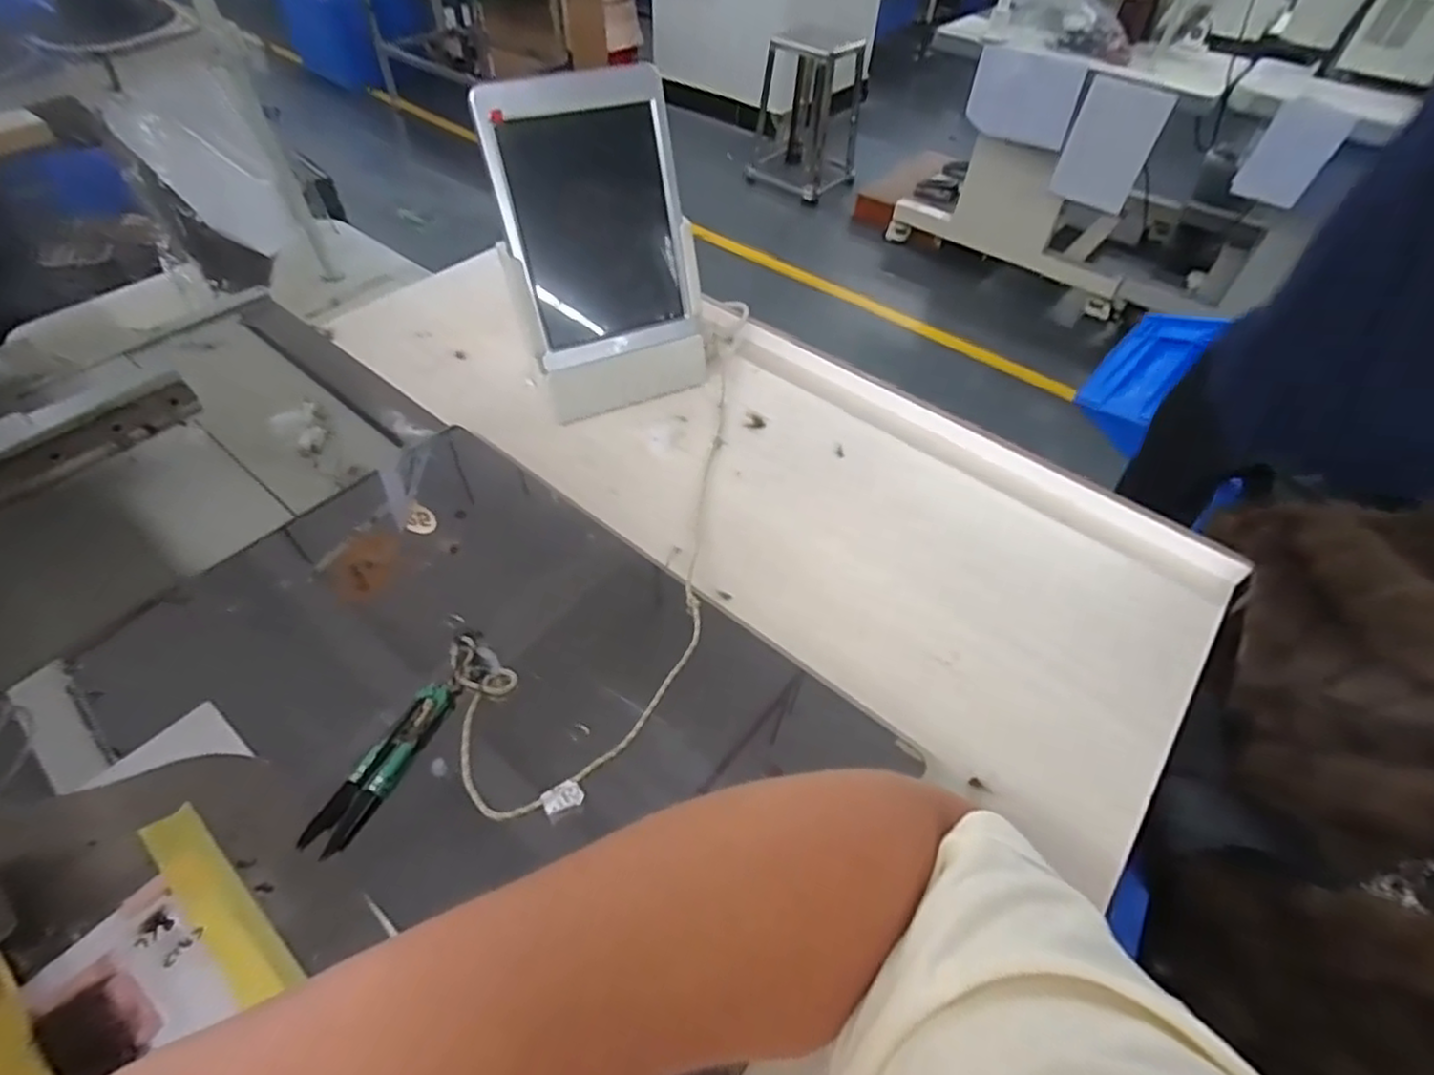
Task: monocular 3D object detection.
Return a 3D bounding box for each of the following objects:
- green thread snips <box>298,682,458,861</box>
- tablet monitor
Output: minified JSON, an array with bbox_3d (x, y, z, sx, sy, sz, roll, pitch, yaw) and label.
[{"bbox_3d":[-0.190,0.129,0.385,0.026,0.013,0.104,20,51,13],"label":"green thread snips"},{"bbox_3d":[-0.094,-0.227,0.557,0.159,0.230,0.106,-20,53,-19],"label":"tablet monitor"}]

